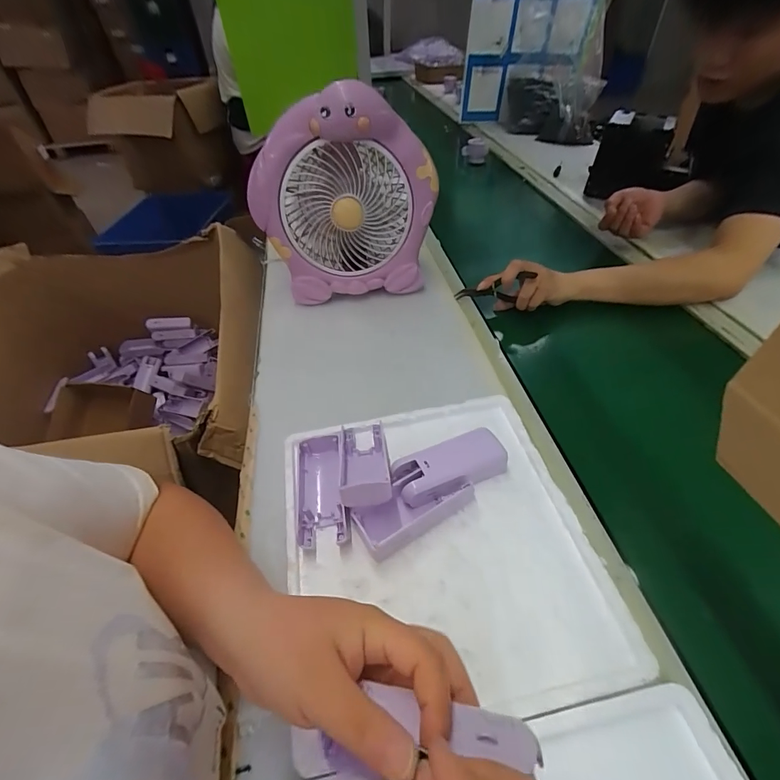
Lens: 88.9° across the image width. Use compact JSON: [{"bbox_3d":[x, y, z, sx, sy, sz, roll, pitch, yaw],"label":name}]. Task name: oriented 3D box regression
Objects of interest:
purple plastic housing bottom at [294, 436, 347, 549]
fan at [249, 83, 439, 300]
[{"bbox_3d":[-0.070,0.093,0.382,0.047,0.021,0.115,-9,47,-4],"label":"purple plastic housing bottom"},{"bbox_3d":[-0.072,-0.288,0.604,0.265,0.251,0.135,-8,46,-3],"label":"fan"}]

